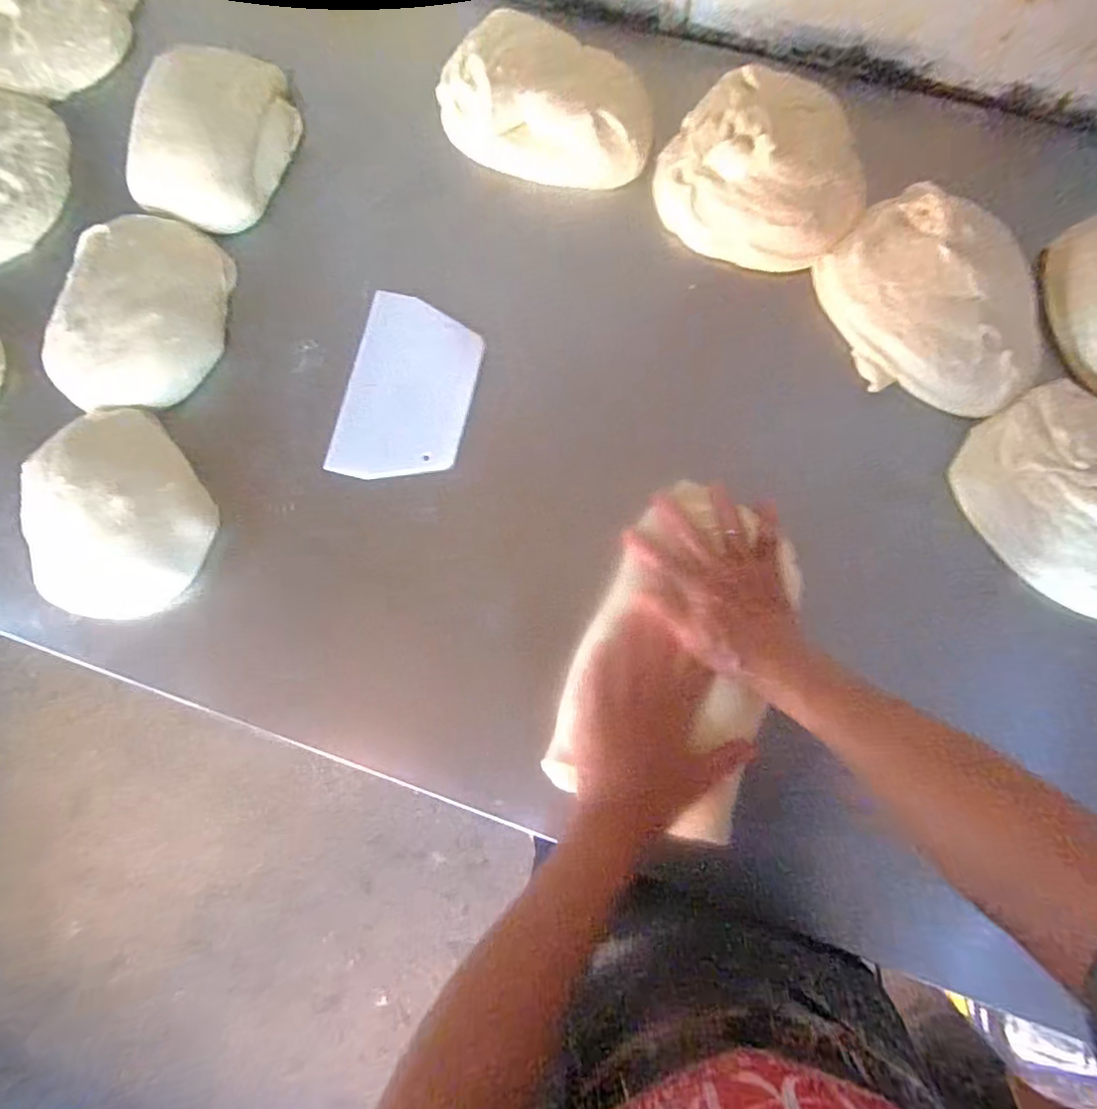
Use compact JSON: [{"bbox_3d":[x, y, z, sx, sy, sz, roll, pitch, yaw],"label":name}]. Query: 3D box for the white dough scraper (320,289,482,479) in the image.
[{"bbox_3d":[-0.138,-0.158,0.562,0.121,0.010,0.177,15,93,5],"label":"white dough scraper"}]

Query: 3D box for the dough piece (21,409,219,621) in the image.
[{"bbox_3d":[-0.418,-0.033,0.542,0.167,0.050,0.180,0,84,5],"label":"dough piece"}]

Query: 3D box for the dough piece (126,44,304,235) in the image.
[{"bbox_3d":[-0.345,-0.429,0.586,0.150,0.051,0.187,17,86,6],"label":"dough piece"}]

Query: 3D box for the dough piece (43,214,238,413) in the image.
[{"bbox_3d":[-0.410,-0.239,0.569,0.157,0.048,0.193,3,85,5],"label":"dough piece"}]

